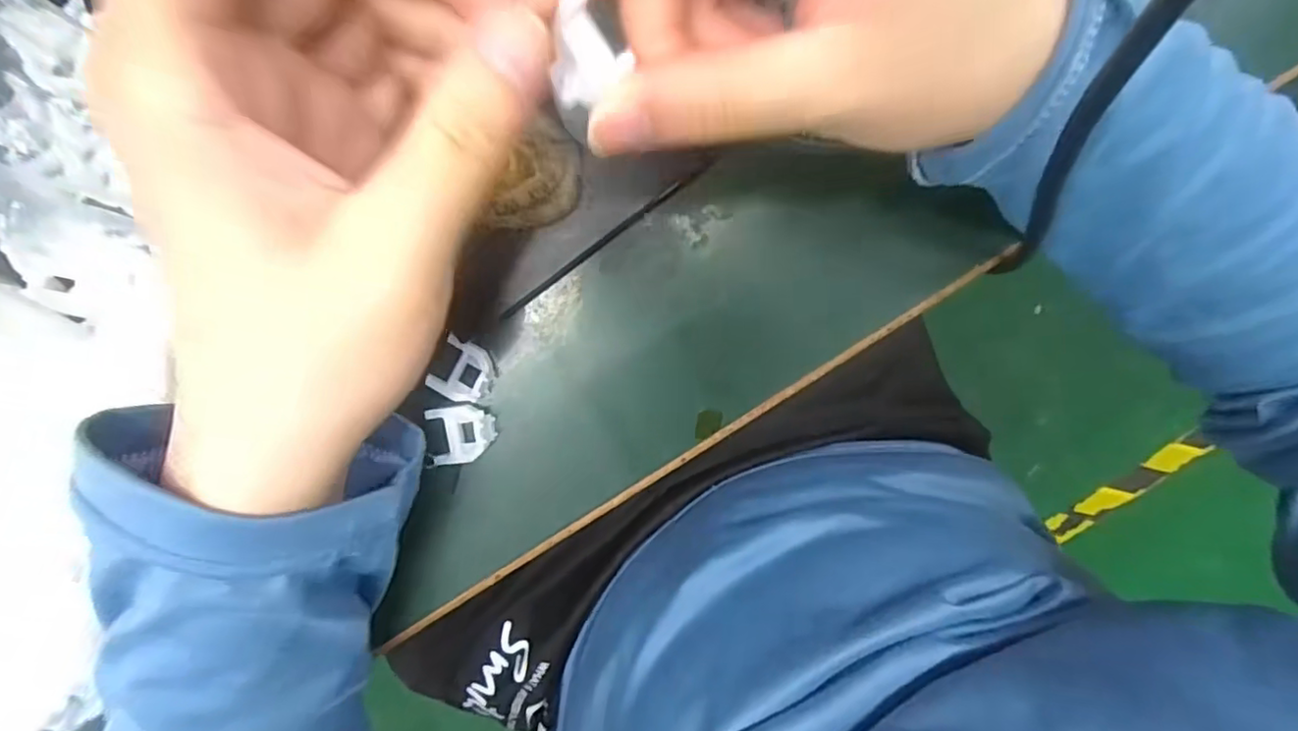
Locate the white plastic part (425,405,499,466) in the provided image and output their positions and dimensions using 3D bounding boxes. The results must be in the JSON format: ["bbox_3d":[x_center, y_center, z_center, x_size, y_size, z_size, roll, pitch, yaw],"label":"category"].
[{"bbox_3d":[-0.070,0.026,0.237,0.024,0.008,0.024,0,97,-2],"label":"white plastic part"}]

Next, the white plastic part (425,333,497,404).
[{"bbox_3d":[-0.069,0.003,0.234,0.021,0.012,0.022,33,94,-6],"label":"white plastic part"}]

